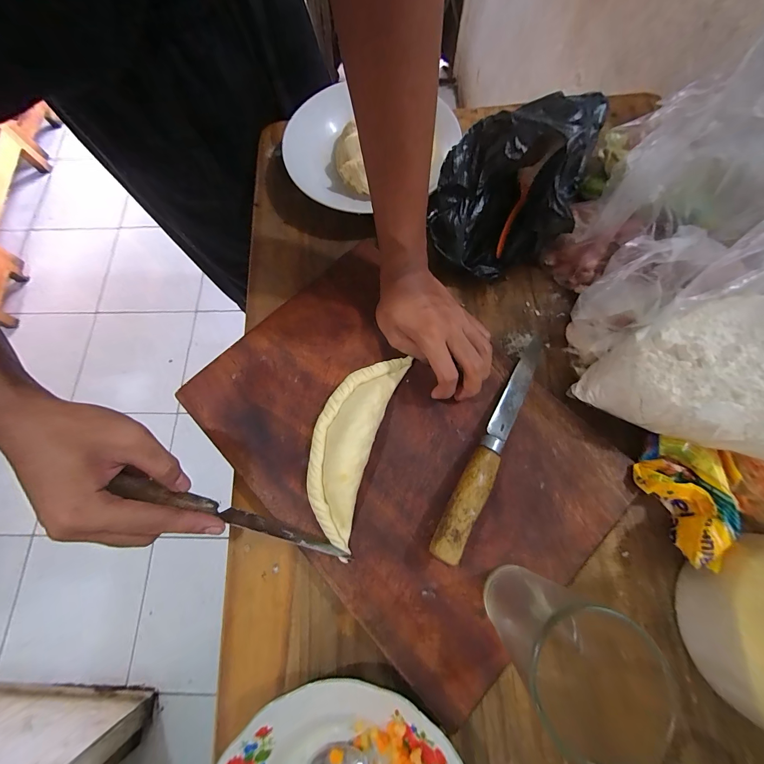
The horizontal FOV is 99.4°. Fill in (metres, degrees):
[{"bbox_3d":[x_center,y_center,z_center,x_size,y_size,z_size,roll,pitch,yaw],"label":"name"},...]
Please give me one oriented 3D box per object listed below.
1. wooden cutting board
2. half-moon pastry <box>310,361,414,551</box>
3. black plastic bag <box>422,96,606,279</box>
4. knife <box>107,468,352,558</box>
[{"bbox_3d":[0.011,0.054,0.325,0.268,0.014,0.387,-44,77,-10],"label":"wooden cutting board"},{"bbox_3d":[-0.033,0.053,0.312,0.064,0.027,0.186,17,74,7],"label":"half-moon pastry"},{"bbox_3d":[0.140,-0.212,0.361,0.137,0.128,0.171,22,75,8],"label":"black plastic bag"},{"bbox_3d":[-0.122,0.117,0.277,0.194,0.032,0.011,25,75,-12],"label":"knife"}]

